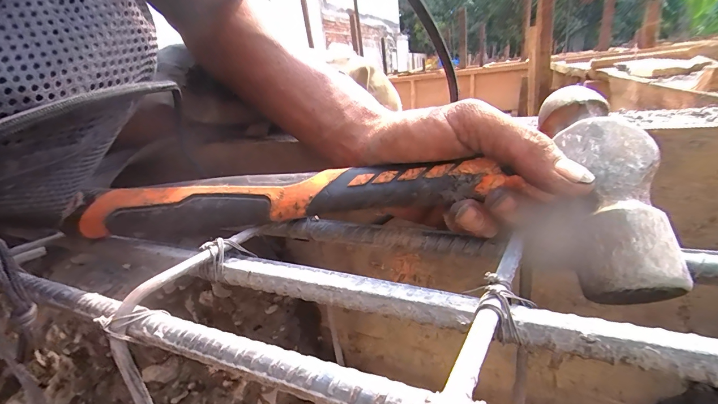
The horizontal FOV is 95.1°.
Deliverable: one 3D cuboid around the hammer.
[{"bbox_3d":[-0.022,-0.006,0.200,0.325,0.071,0.081,-1,23,17],"label":"hammer"}]

